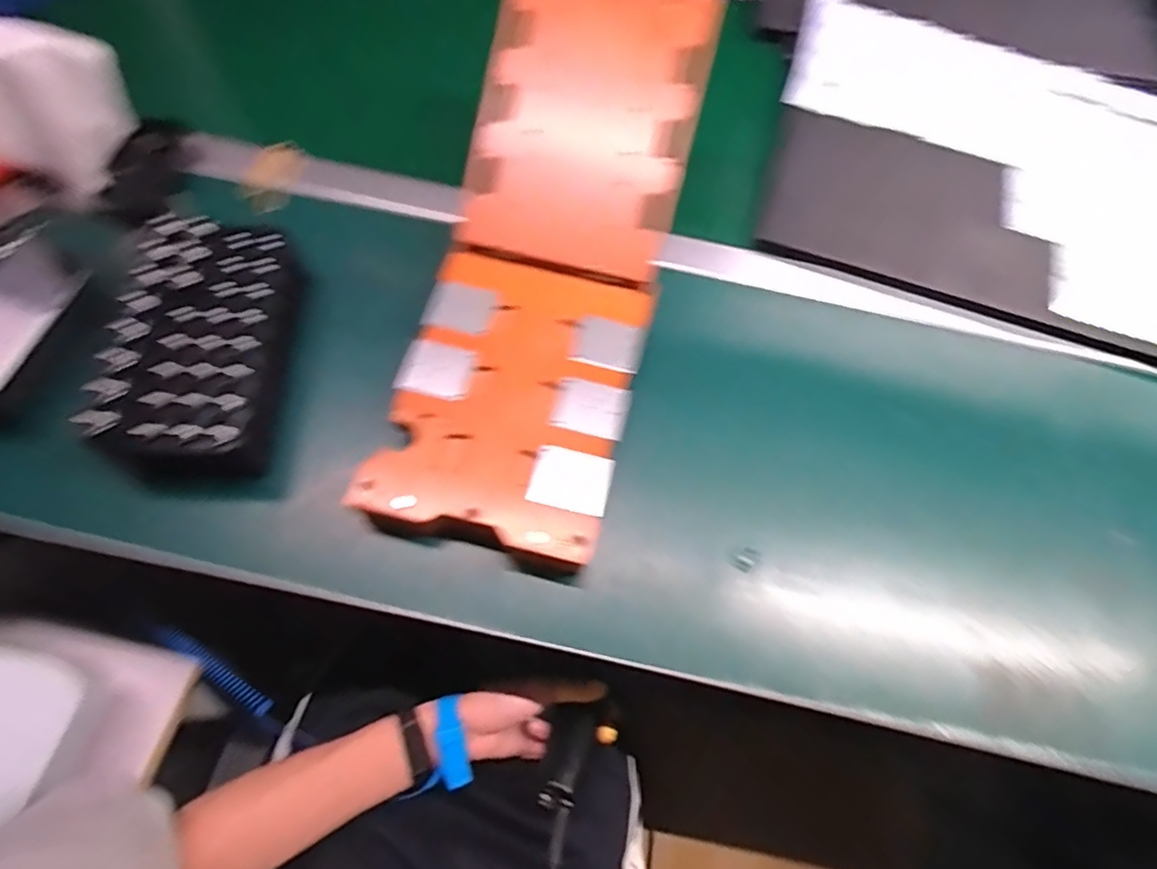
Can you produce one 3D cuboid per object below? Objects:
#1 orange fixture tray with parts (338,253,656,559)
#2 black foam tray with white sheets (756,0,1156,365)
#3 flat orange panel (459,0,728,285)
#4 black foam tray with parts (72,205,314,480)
[{"bbox_3d":[-0.051,-0.029,0.472,0.176,0.045,0.239,16,64,-1],"label":"orange fixture tray with parts"},{"bbox_3d":[0.453,-0.265,0.615,0.490,0.022,0.350,18,72,3],"label":"black foam tray with white sheets"},{"bbox_3d":[0.006,-0.254,0.492,0.171,0.013,0.222,14,101,0],"label":"flat orange panel"},{"bbox_3d":[-0.279,-0.069,0.453,0.116,0.073,0.200,2,66,-7],"label":"black foam tray with parts"}]

